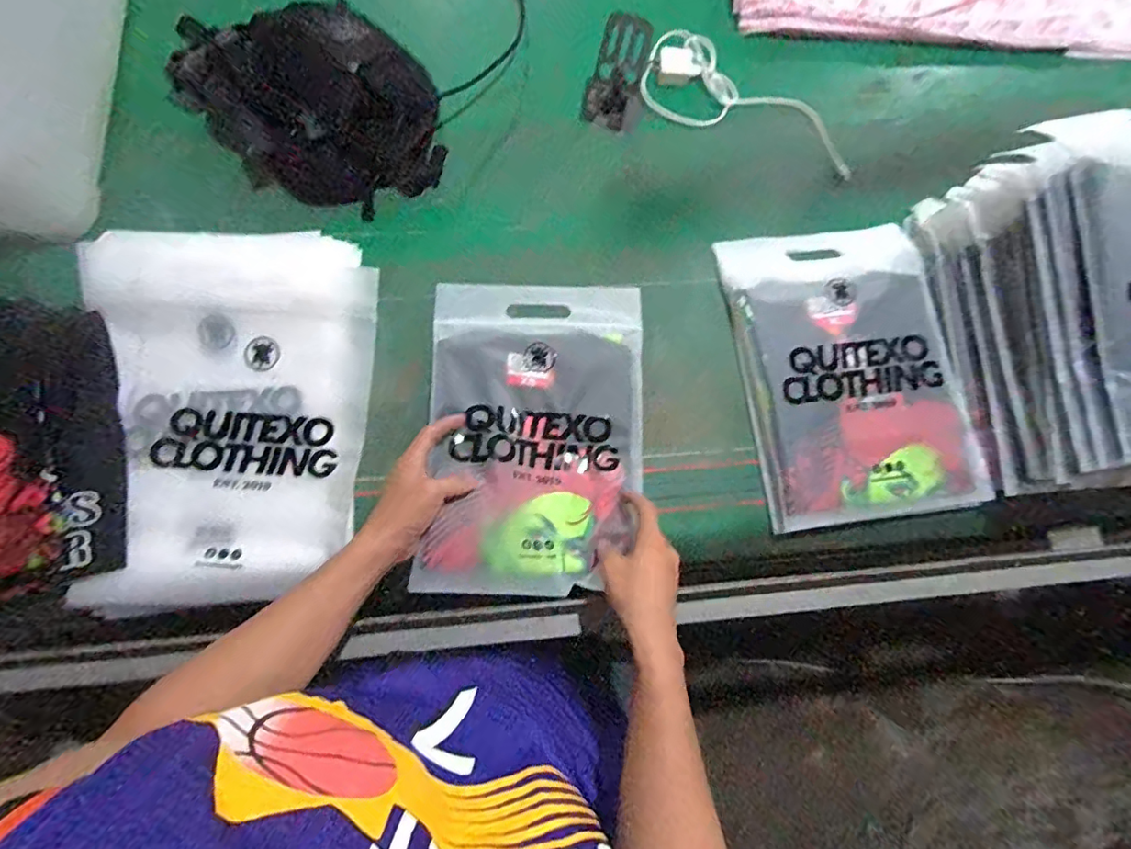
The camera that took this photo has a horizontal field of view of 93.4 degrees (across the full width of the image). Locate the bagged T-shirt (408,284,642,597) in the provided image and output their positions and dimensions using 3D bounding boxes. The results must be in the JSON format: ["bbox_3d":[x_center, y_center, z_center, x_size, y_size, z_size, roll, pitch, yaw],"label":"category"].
[{"bbox_3d":[-0.032,0.001,0.602,0.234,0.038,0.358,4,72,-9],"label":"bagged T-shirt"}]

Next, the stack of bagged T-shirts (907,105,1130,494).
[{"bbox_3d":[0.597,-0.127,0.563,0.259,0.168,0.364,-4,79,-4],"label":"stack of bagged T-shirts"}]

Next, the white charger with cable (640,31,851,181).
[{"bbox_3d":[0.252,-0.439,0.718,0.295,0.031,0.126,20,77,2],"label":"white charger with cable"}]

